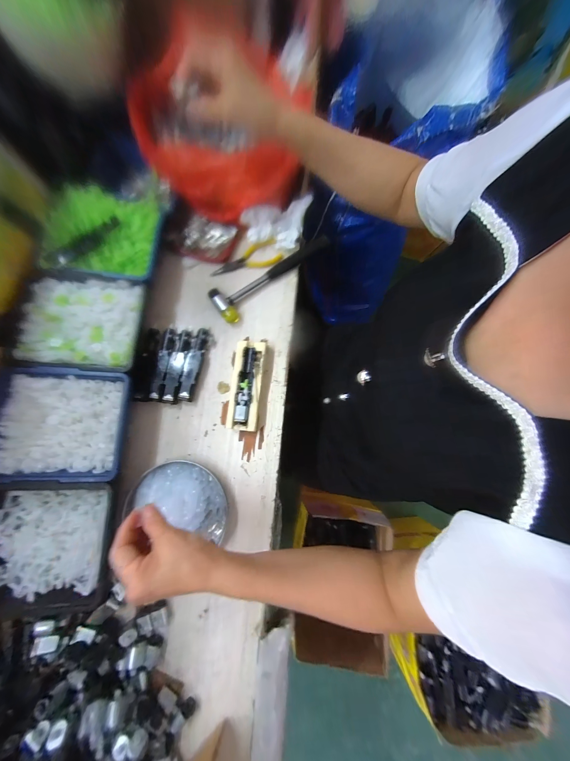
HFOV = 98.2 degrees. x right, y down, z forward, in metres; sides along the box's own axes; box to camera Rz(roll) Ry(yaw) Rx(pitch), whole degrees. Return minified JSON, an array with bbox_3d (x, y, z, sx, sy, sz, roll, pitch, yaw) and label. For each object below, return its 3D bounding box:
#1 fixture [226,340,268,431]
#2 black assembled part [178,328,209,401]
[{"bbox_3d":[-0.059,0.007,0.387,0.046,0.032,0.137,6,78,2],"label":"fixture"},{"bbox_3d":[-0.147,-0.026,0.402,0.025,0.020,0.120,10,78,2],"label":"black assembled part"}]

